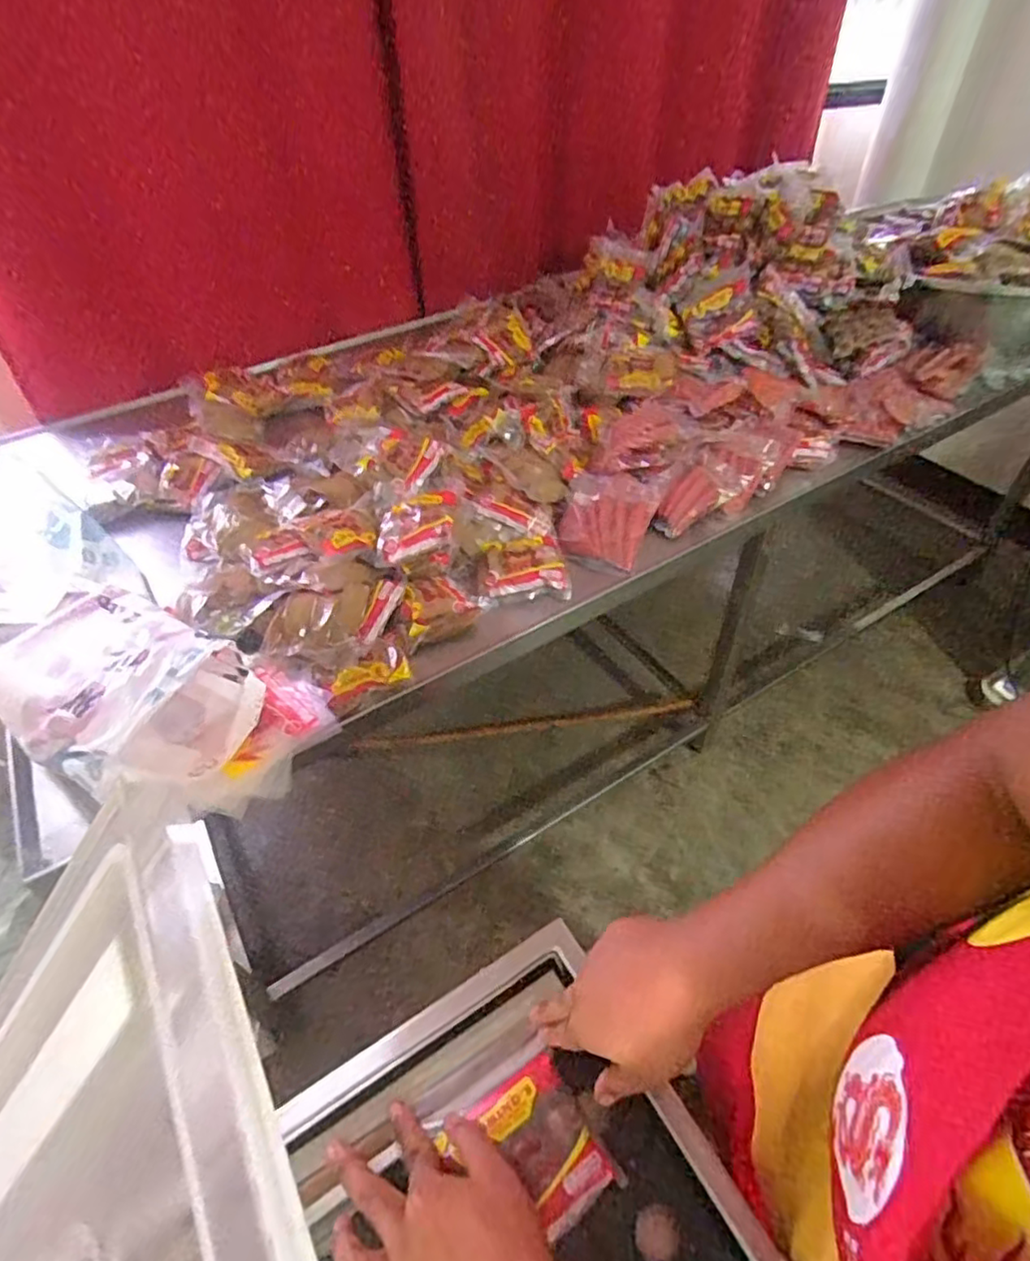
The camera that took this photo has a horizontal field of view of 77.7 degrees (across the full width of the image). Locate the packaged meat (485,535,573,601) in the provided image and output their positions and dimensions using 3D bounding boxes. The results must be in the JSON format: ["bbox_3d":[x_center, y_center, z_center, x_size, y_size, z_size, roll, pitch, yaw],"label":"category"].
[{"bbox_3d":[0.013,-0.096,0.938,0.118,0.036,0.102,-7,48,-3],"label":"packaged meat"}]

